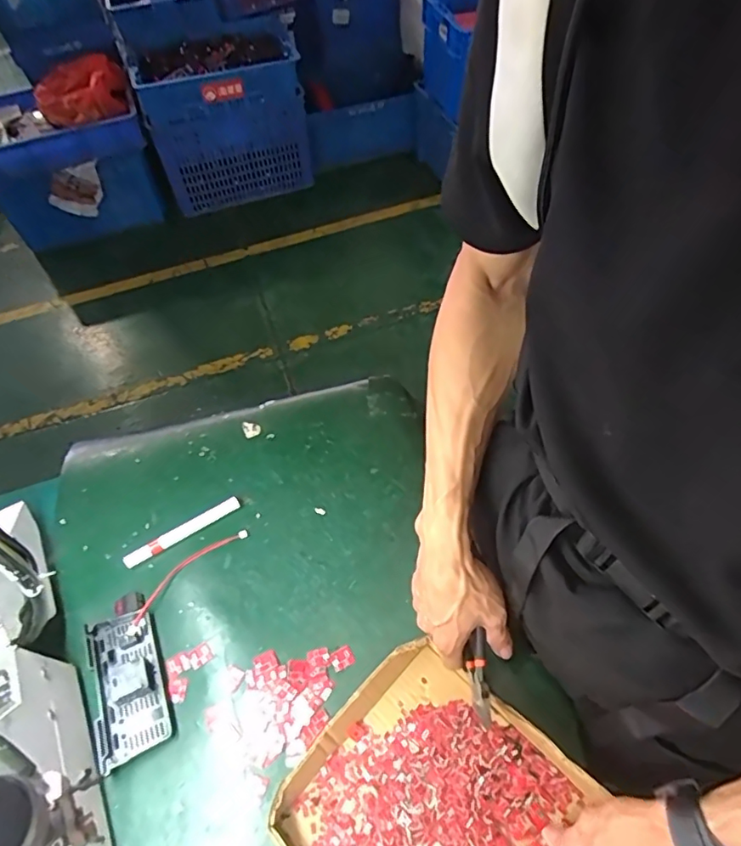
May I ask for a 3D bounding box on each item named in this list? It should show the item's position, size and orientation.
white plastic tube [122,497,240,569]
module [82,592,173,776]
[{"bbox_3d":[-0.234,0.135,0.660,0.146,0.020,0.017,-31,59,-15],"label":"white plastic tube"},{"bbox_3d":[-0.265,0.271,0.568,0.067,0.026,0.161,-22,57,-10],"label":"module"}]

